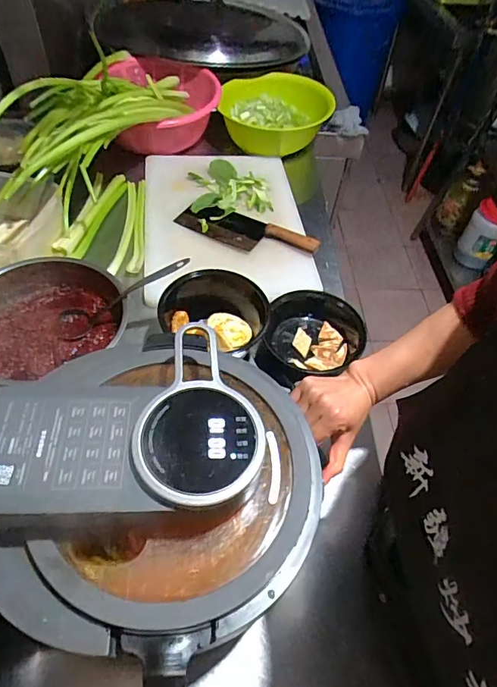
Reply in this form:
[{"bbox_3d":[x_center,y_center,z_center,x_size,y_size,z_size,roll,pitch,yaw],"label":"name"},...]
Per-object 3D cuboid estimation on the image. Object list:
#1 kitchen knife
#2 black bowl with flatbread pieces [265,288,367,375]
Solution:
[{"bbox_3d":[-0.007,-0.230,0.897,0.296,0.028,0.094,23,54,13],"label":"kitchen knife"},{"bbox_3d":[0.106,-0.019,0.739,0.135,0.072,0.143,2,52,-3],"label":"black bowl with flatbread pieces"}]

